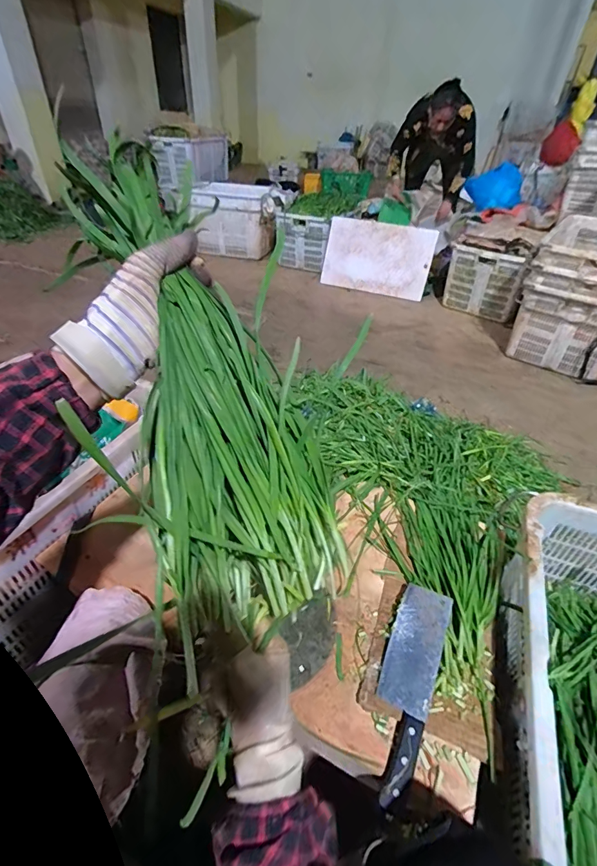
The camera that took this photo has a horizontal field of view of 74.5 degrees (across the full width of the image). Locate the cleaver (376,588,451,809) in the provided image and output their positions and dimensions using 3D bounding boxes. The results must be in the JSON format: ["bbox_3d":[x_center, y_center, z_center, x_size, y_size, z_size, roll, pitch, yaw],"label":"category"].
[{"bbox_3d":[0.148,0.333,0.537,0.069,0.028,0.261,20,42,18],"label":"cleaver"}]

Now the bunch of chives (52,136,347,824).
[{"bbox_3d":[-0.081,-0.021,0.345,0.173,0.463,0.062,-16,3,-22],"label":"bunch of chives"}]

